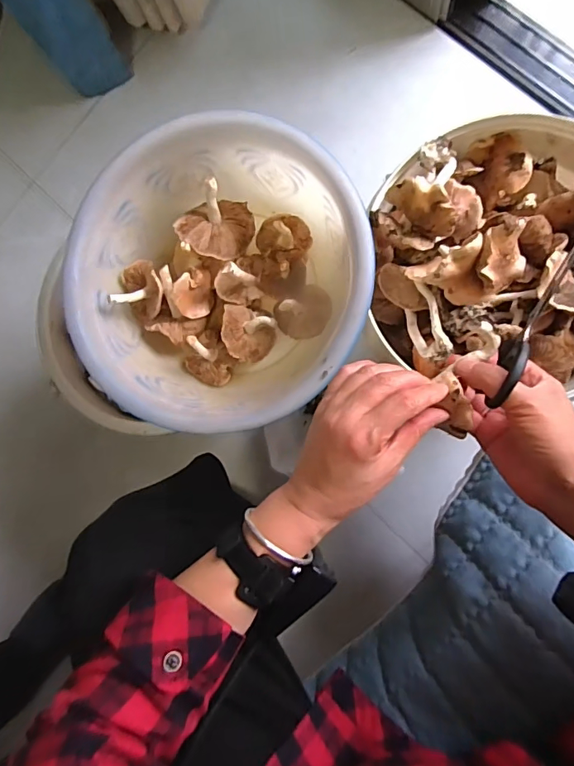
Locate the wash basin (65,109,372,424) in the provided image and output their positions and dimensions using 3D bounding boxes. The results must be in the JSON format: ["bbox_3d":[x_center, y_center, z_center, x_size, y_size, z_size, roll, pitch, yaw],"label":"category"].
[{"bbox_3d":[-0.072,-0.113,0.534,0.310,0.112,0.308,0,89,10],"label":"wash basin"}]

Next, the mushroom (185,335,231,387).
[{"bbox_3d":[-0.098,-0.021,0.562,0.059,0.044,0.048,40,95,8],"label":"mushroom"}]

